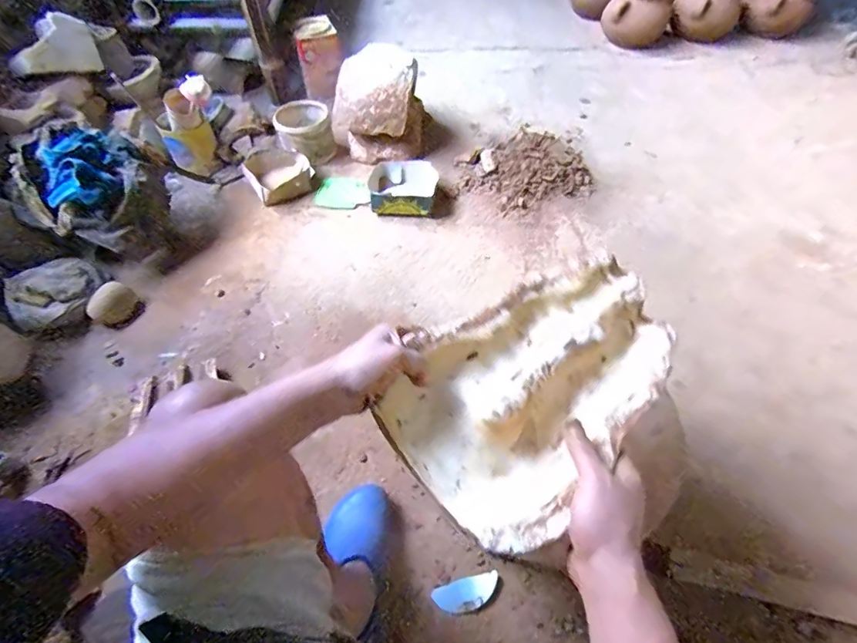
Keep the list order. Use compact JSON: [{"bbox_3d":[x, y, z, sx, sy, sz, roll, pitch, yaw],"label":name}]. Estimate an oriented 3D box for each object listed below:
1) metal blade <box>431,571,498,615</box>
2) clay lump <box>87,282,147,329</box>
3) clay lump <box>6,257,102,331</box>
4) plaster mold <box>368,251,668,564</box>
[{"bbox_3d":[0.066,0.480,0.773,0.118,0.013,0.051,-15,44,2],"label":"metal blade"},{"bbox_3d":[-0.785,-0.040,1.100,0.084,0.073,0.104,14,55,12],"label":"clay lump"},{"bbox_3d":[-0.932,-0.085,1.091,0.162,0.077,0.203,36,62,25],"label":"clay lump"},{"bbox_3d":[0.128,0.062,0.482,0.343,0.062,0.208,-34,59,-21],"label":"plaster mold"}]

